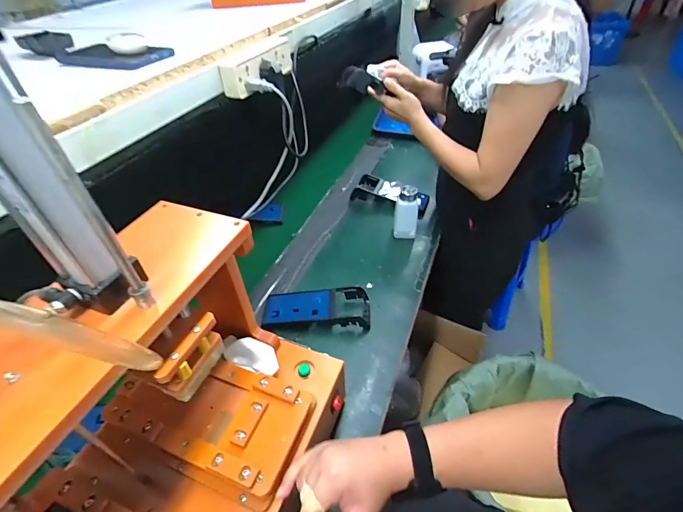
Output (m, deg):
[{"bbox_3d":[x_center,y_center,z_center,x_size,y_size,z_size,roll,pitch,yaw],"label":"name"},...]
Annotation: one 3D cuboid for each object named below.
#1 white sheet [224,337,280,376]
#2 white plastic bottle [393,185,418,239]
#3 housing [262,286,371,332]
[{"bbox_3d":[-0.123,0.137,0.507,0.075,0.022,0.040,11,45,15],"label":"white sheet"},{"bbox_3d":[0.158,-0.104,0.875,0.057,0.130,0.039,1,43,5],"label":"white plastic bottle"},{"bbox_3d":[-0.049,0.108,0.728,0.213,0.042,0.087,0,43,5],"label":"housing"}]

